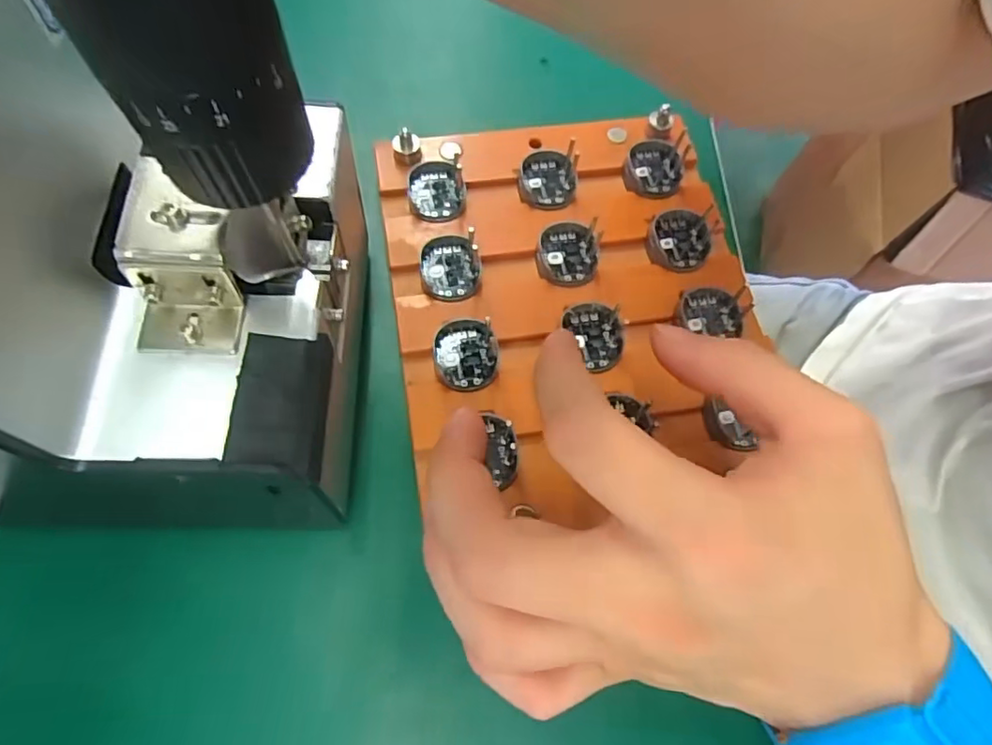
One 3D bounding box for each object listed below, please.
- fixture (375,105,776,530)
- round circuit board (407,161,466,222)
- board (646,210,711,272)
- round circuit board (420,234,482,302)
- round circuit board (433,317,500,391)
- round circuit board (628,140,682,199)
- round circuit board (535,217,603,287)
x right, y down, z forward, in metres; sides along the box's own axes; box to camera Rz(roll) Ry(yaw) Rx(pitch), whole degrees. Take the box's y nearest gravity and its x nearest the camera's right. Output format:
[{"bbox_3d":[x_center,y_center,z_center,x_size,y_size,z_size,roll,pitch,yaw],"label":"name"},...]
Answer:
[{"bbox_3d":[0.032,-0.035,0.248,0.145,0.011,0.173,-9,66,-6],"label":"fixture"},{"bbox_3d":[-0.026,-0.080,0.263,0.025,0.007,0.029,-4,65,-4],"label":"round circuit board"},{"bbox_3d":[0.079,-0.058,0.259,0.026,0.007,0.029,15,66,5],"label":"board"},{"bbox_3d":[-0.019,-0.044,0.249,0.025,0.005,0.029,-2,65,-3],"label":"round circuit board"},{"bbox_3d":[-0.012,-0.008,0.234,0.025,0.004,0.031,-1,65,-2],"label":"round circuit board"},{"bbox_3d":[0.073,-0.093,0.275,0.024,0.007,0.028,17,66,6],"label":"round circuit board"},{"bbox_3d":[0.031,-0.051,0.254,0.026,0.006,0.030,10,65,3],"label":"round circuit board"}]

